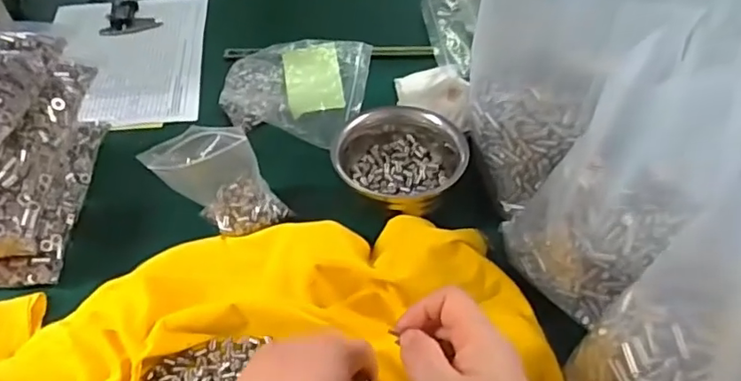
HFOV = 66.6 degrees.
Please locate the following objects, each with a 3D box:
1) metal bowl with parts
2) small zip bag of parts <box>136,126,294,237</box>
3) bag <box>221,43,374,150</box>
[{"bbox_3d":[0.028,-0.033,0.540,0.123,0.056,0.114,3,48,4],"label":"metal bowl with parts"},{"bbox_3d":[-0.133,-0.010,0.502,0.103,0.111,0.059,-24,51,-19],"label":"small zip bag of parts"},{"bbox_3d":[-0.093,-0.122,0.658,0.174,0.044,0.142,5,48,6],"label":"bag"}]

